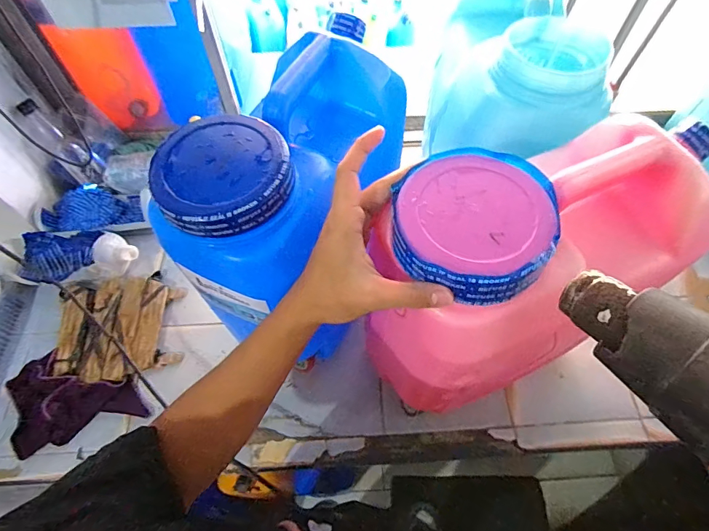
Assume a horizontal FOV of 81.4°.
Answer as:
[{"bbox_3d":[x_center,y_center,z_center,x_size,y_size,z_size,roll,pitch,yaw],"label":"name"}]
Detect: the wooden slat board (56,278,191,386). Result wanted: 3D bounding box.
[{"bbox_3d":[-0.430,0.111,0.757,0.211,0.024,0.198,-8,61,-4],"label":"wooden slat board"}]

